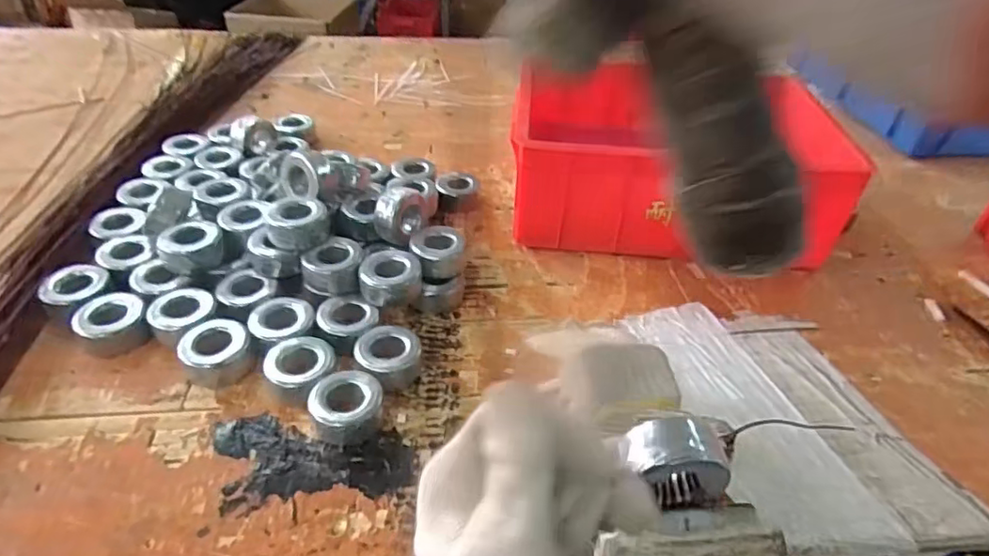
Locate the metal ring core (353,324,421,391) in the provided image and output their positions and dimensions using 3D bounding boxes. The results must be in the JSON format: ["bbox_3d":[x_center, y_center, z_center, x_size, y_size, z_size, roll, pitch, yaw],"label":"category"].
[{"bbox_3d":[-0.101,0.076,0.575,0.059,0.035,0.061,-5,39,-8],"label":"metal ring core"}]

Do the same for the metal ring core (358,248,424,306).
[{"bbox_3d":[-0.105,-0.002,0.619,0.054,0.033,0.060,22,43,24],"label":"metal ring core"}]

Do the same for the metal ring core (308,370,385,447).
[{"bbox_3d":[-0.129,0.113,0.527,0.057,0.035,0.055,1,38,-1],"label":"metal ring core"}]

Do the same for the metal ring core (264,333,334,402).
[{"bbox_3d":[-0.180,0.085,0.562,0.057,0.029,0.059,1,38,-1],"label":"metal ring core"}]

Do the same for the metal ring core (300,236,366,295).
[{"bbox_3d":[-0.169,-0.013,0.633,0.062,0.036,0.057,1,38,-2],"label":"metal ring core"}]

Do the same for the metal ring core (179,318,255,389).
[{"bbox_3d":[-0.260,0.069,0.568,0.058,0.031,0.068,-15,41,-20],"label":"metal ring core"}]

